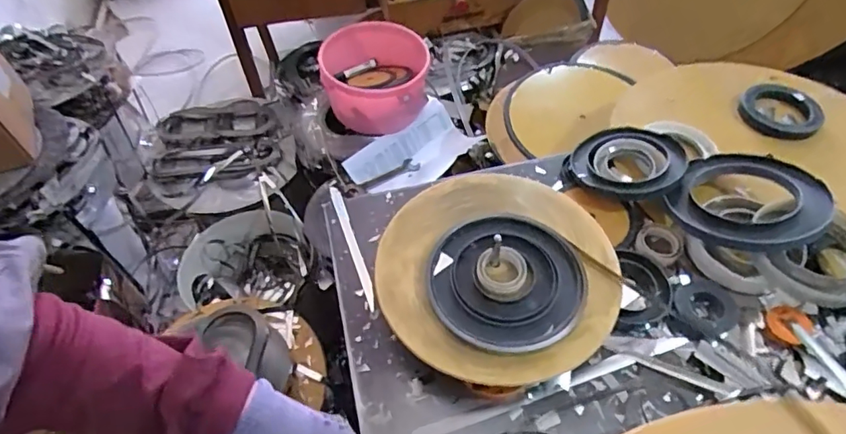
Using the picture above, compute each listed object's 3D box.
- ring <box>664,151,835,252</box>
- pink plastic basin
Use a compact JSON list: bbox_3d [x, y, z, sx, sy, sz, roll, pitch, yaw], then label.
[{"bbox_3d":[0.423,-0.025,0.670,0.171,0.023,0.175,24,55,40],"label":"ring"},{"bbox_3d":[-0.094,-0.278,1.050,0.208,0.130,0.202,-5,52,-1],"label":"pink plastic basin"}]

